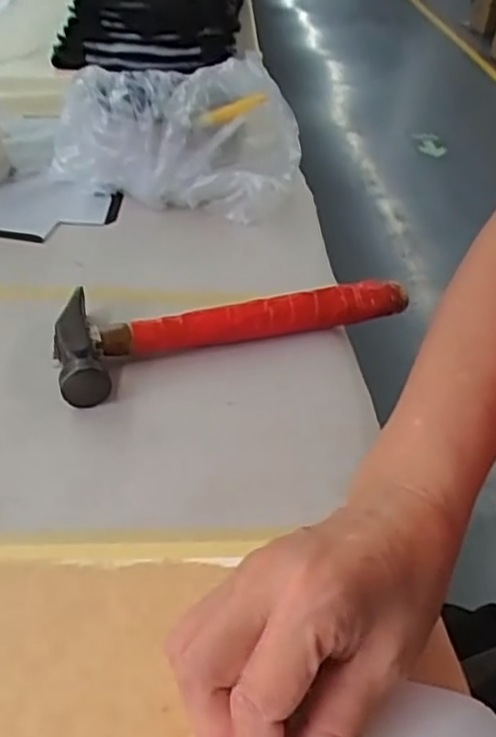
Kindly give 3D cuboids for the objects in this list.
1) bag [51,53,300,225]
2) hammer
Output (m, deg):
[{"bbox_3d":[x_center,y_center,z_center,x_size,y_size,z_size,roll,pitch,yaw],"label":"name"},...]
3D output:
[{"bbox_3d":[-0.058,-0.207,0.617,0.198,0.116,0.109,8,38,3],"label":"bag"},{"bbox_3d":[-0.014,-0.037,0.477,0.245,0.031,0.087,-15,42,-24],"label":"hammer"}]

